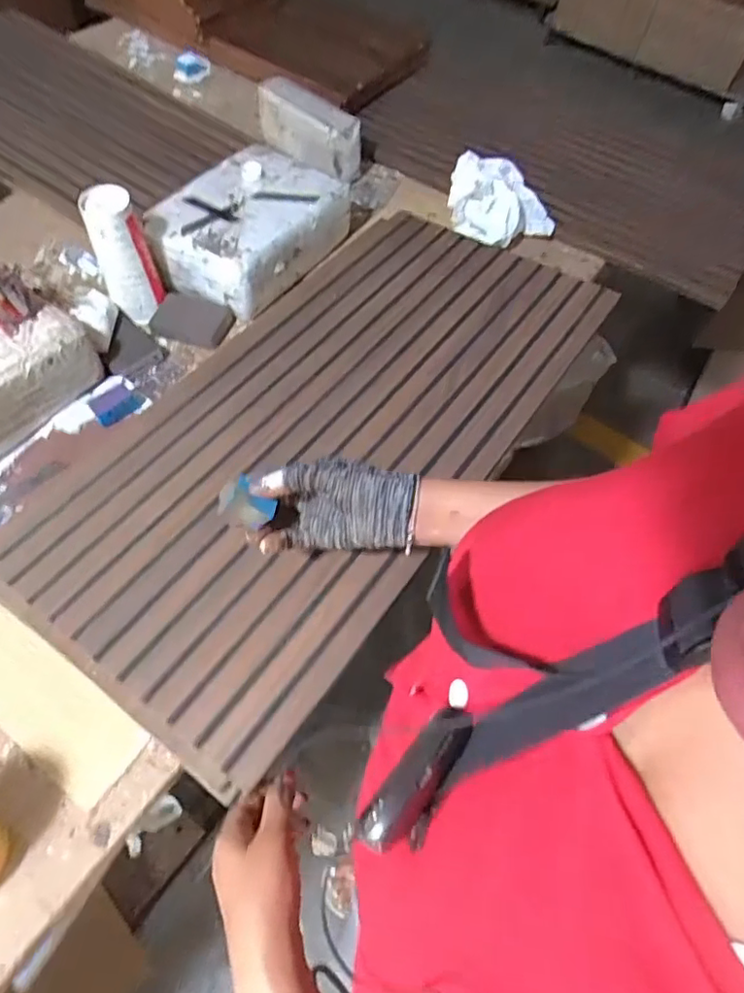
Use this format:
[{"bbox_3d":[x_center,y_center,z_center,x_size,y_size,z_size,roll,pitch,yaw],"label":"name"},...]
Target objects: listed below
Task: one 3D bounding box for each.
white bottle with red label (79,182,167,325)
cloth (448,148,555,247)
[{"bbox_3d":[-0.339,-0.336,0.809,0.068,0.155,0.076,37,63,17],"label":"white bottle with red label"},{"bbox_3d":[0.200,-0.471,0.936,0.143,0.071,0.170,-24,63,-17],"label":"cloth"}]

